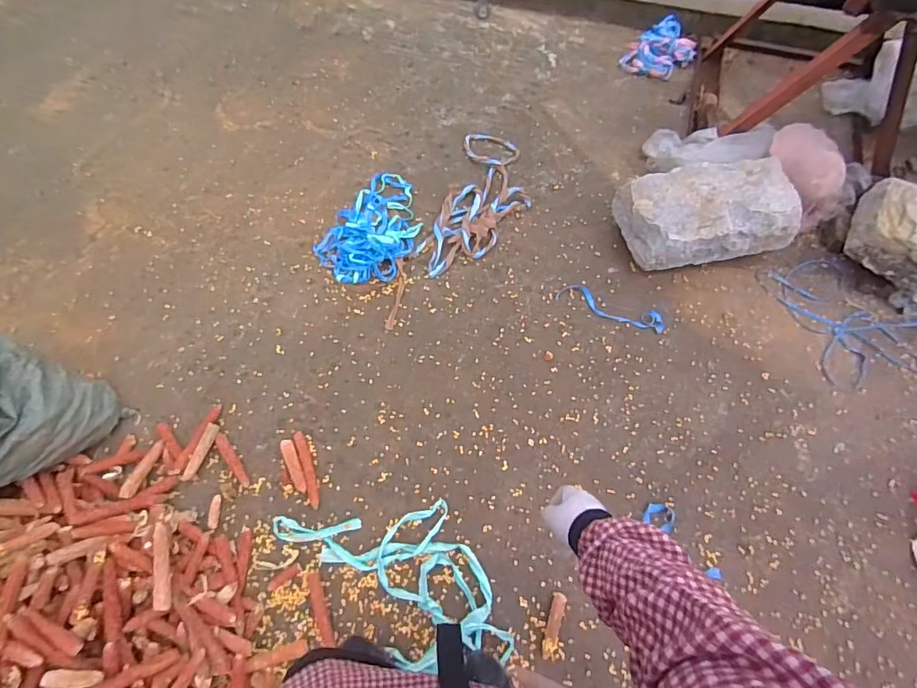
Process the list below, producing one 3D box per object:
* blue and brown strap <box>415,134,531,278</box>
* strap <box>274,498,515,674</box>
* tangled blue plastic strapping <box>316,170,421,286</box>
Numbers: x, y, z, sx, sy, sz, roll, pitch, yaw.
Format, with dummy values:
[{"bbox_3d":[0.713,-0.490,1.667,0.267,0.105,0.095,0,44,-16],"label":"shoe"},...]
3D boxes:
[{"bbox_3d":[0.096,-0.529,1.791,0.307,0.034,0.699,15,63,7],"label":"blue and brown strap"},{"bbox_3d":[-0.138,0.566,1.250,0.643,0.014,0.330,37,68,17],"label":"strap"},{"bbox_3d":[-0.288,-0.432,1.726,0.316,0.071,0.515,22,64,11],"label":"tangled blue plastic strapping"}]

